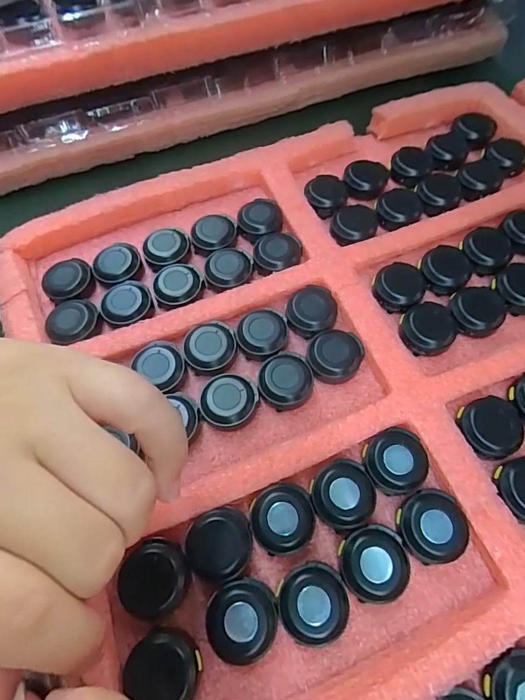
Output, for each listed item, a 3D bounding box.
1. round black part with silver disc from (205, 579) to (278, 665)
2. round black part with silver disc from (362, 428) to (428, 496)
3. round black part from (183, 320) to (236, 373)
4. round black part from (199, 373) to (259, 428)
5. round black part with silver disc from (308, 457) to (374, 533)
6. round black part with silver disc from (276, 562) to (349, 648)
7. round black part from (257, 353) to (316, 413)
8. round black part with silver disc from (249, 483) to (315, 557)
[{"bbox_3d":[-0.008,0.114,0.177,0.028,0.013,0.028,-1,63,2],"label":"round black part with silver disc"},{"bbox_3d":[0.065,0.054,0.204,0.029,0.011,0.029,-1,63,2],"label":"round black part with silver disc"},{"bbox_3d":[-0.029,-0.001,0.238,0.028,0.012,0.029,-1,63,2],"label":"round black part"},{"bbox_3d":[-0.018,0.027,0.222,0.028,0.012,0.029,-1,63,2],"label":"round black part"},{"bbox_3d":[0.038,0.069,0.200,0.029,0.012,0.028,-1,63,2],"label":"round black part with silver disc"},{"bbox_3d":[0.022,0.108,0.180,0.029,0.011,0.028,-1,63,2],"label":"round black part with silver disc"},{"bbox_3d":[0.012,0.016,0.227,0.029,0.011,0.029,-1,63,2],"label":"round black part"},{"bbox_3d":[0.009,0.079,0.196,0.029,0.011,0.029,-1,63,2],"label":"round black part with silver disc"}]

